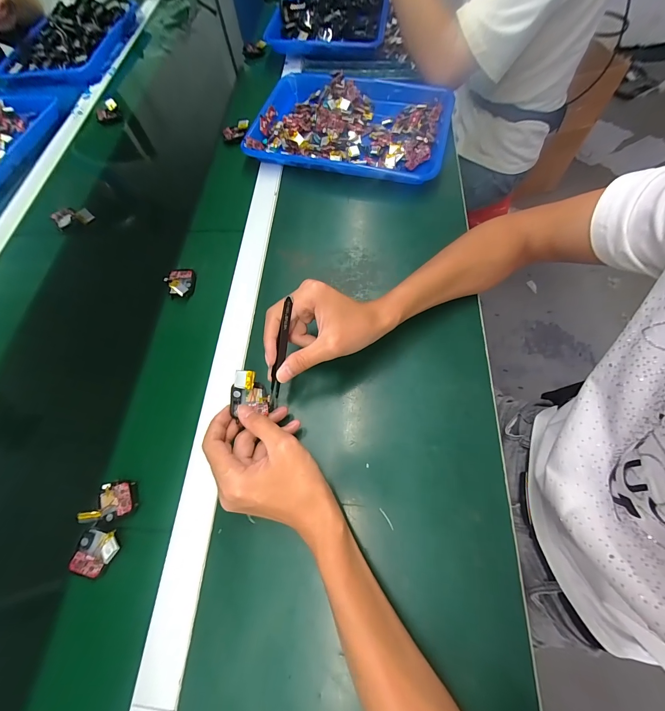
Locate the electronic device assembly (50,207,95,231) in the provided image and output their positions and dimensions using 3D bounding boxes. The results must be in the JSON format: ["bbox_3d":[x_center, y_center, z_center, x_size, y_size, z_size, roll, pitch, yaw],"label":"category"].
[{"bbox_3d":[-0.432,-0.233,0.507,0.058,0.018,0.029,-22,68,-4],"label":"electronic device assembly"}]

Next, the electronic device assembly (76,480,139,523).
[{"bbox_3d":[-0.236,0.152,0.318,0.048,0.018,0.035,-18,67,-2],"label":"electronic device assembly"}]

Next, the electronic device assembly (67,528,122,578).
[{"bbox_3d":[-0.236,0.198,0.304,0.047,0.013,0.041,7,69,8],"label":"electronic device assembly"}]

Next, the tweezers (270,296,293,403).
[{"bbox_3d":[-0.051,-0.004,0.304,0.008,0.009,0.104,16,109,9],"label":"tweezers"}]

